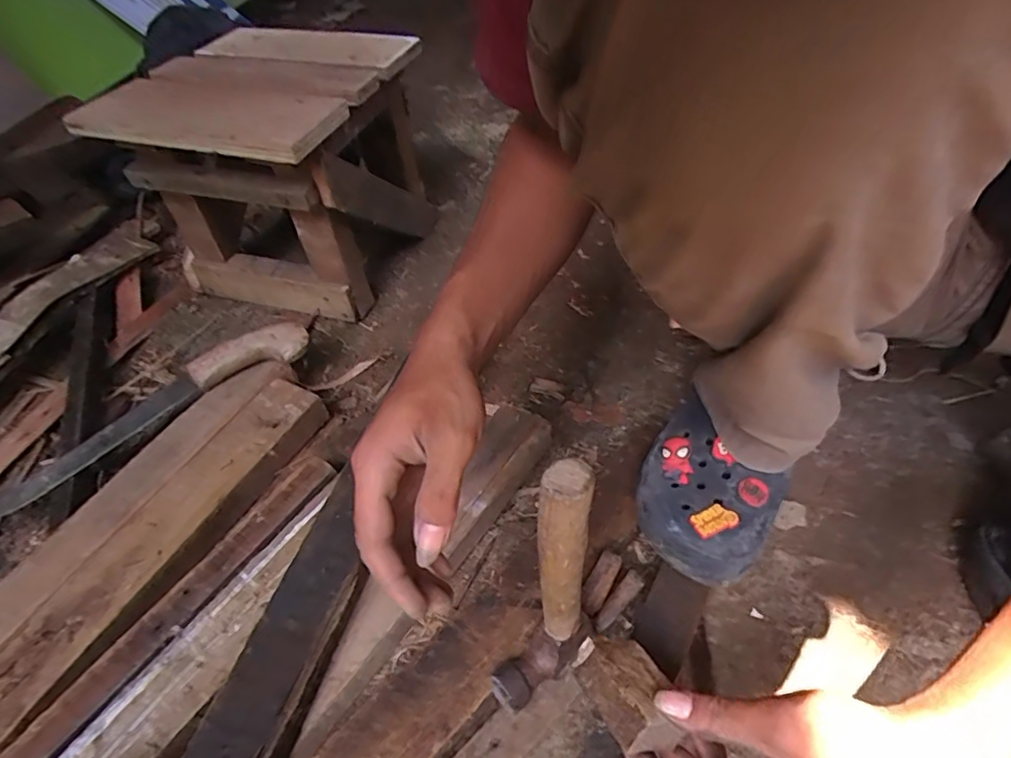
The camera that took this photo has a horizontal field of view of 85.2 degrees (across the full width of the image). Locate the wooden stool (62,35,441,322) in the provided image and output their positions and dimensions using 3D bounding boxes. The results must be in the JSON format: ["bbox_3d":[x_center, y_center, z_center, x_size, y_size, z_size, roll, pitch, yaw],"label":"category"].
[{"bbox_3d":[-0.297,-0.270,0.731,0.288,0.261,0.301,9,49,13],"label":"wooden stool"}]

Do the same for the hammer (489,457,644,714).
[{"bbox_3d":[0.034,0.128,0.339,0.123,0.202,0.035,-33,53,-23],"label":"hammer"}]

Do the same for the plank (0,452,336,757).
[{"bbox_3d":[-0.288,0.206,0.431,0.032,0.016,0.386,26,55,26],"label":"plank"}]

